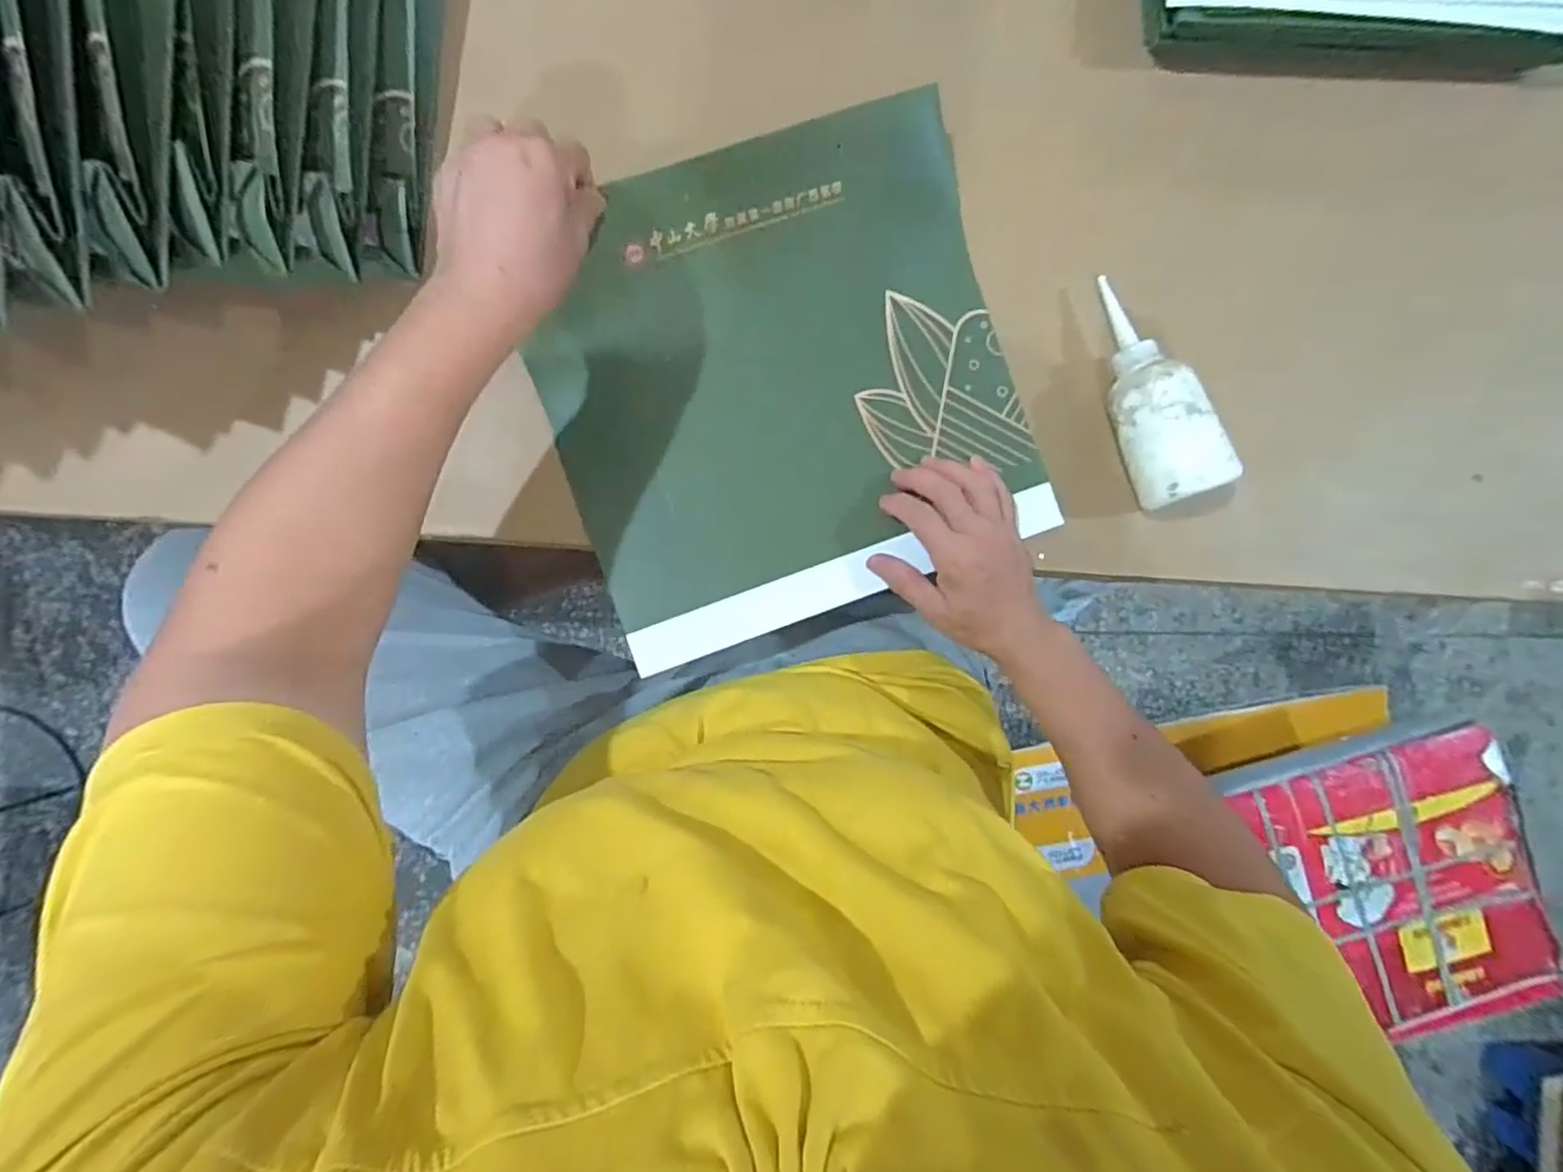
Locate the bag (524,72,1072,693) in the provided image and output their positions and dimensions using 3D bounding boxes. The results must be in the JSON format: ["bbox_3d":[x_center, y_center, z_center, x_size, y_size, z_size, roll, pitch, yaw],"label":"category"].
[{"bbox_3d":[0.003,-0.134,0.465,0.322,0.060,0.309,-20,92,-4],"label":"bag"}]

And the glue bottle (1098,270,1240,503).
[{"bbox_3d":[0.250,-0.137,0.452,0.046,0.049,0.166,-14,78,-4],"label":"glue bottle"}]

